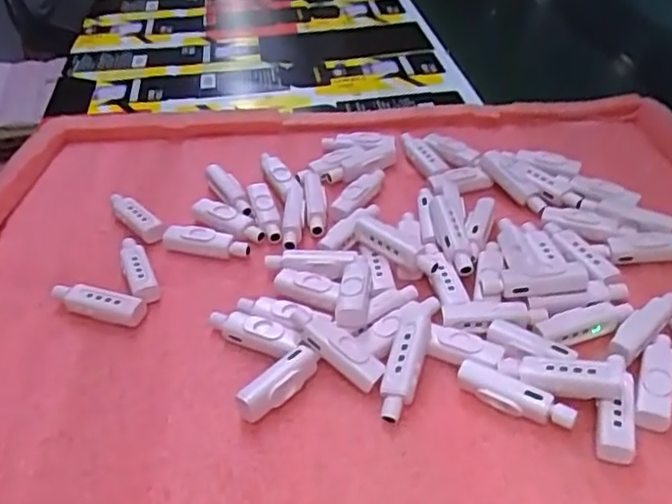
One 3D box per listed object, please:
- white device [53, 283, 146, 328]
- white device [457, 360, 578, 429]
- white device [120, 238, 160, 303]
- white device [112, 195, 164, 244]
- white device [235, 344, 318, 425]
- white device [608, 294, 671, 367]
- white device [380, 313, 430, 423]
[{"bbox_3d":[-0.138,0.030,0.377,0.056,0.016,0.014,8,40,14],"label":"white device"},{"bbox_3d":[0.086,0.069,0.316,0.056,0.016,0.014,24,46,30],"label":"white device"},{"bbox_3d":[-0.119,0.010,0.397,0.015,0.011,0.057,-18,41,-18],"label":"white device"},{"bbox_3d":[-0.134,-0.023,0.438,0.013,0.014,0.053,-30,46,-29],"label":"white device"},{"bbox_3d":[-0.027,0.064,0.327,0.013,0.019,0.046,27,48,32],"label":"white device"},{"bbox_3d":[0.162,0.039,0.345,0.060,0.008,0.013,-32,46,-30],"label":"white device"},{"bbox_3d":[0.035,0.055,0.334,0.017,0.017,0.066,9,56,14],"label":"white device"}]

